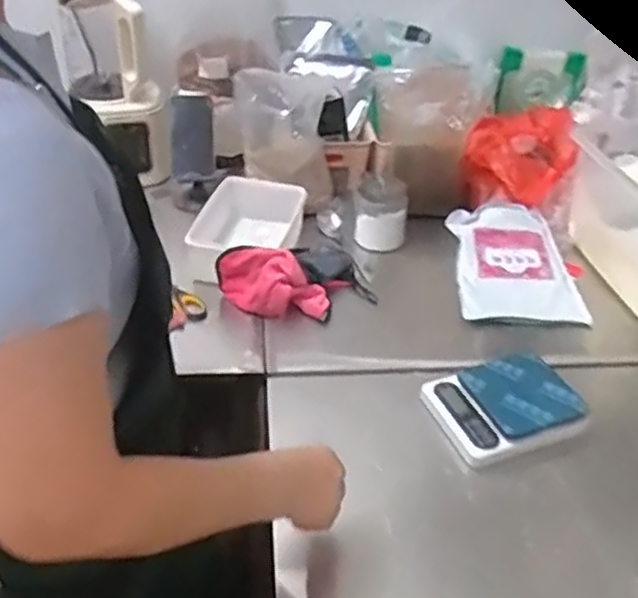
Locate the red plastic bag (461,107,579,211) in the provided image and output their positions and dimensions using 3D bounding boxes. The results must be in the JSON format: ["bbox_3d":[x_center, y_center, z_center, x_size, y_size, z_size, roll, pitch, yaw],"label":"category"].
[{"bbox_3d":[0.363,-0.257,1.282,0.159,0.117,0.214,23,41,26],"label":"red plastic bag"}]

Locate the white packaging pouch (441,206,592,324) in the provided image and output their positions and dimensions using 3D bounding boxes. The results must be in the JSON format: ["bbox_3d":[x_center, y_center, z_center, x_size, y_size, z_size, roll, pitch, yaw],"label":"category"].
[{"bbox_3d":[0.302,-0.057,1.133,0.194,0.072,0.250,-2,37,-6],"label":"white packaging pouch"}]

